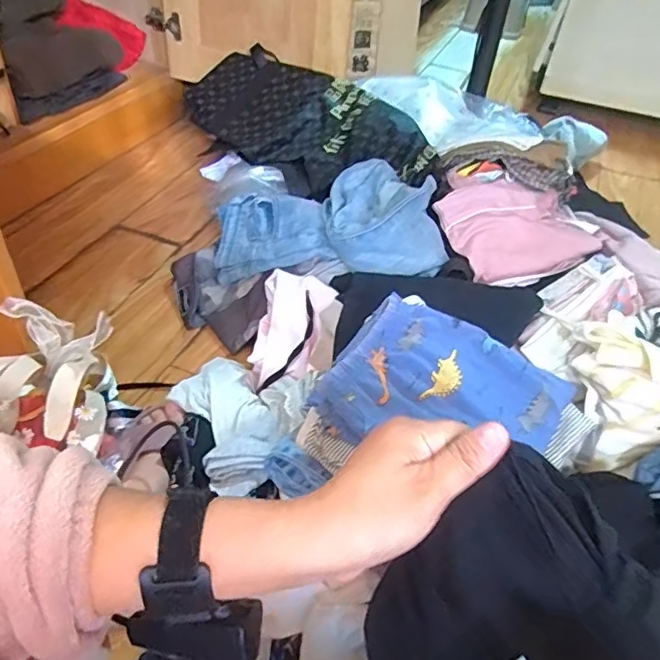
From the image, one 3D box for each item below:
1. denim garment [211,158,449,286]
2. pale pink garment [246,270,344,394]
[{"bbox_3d":[-0.007,-0.179,0.962,0.391,0.104,0.233,2,40,22],"label":"denim garment"},{"bbox_3d":[-0.049,0.000,0.808,0.113,0.091,0.170,9,43,3],"label":"pale pink garment"}]

